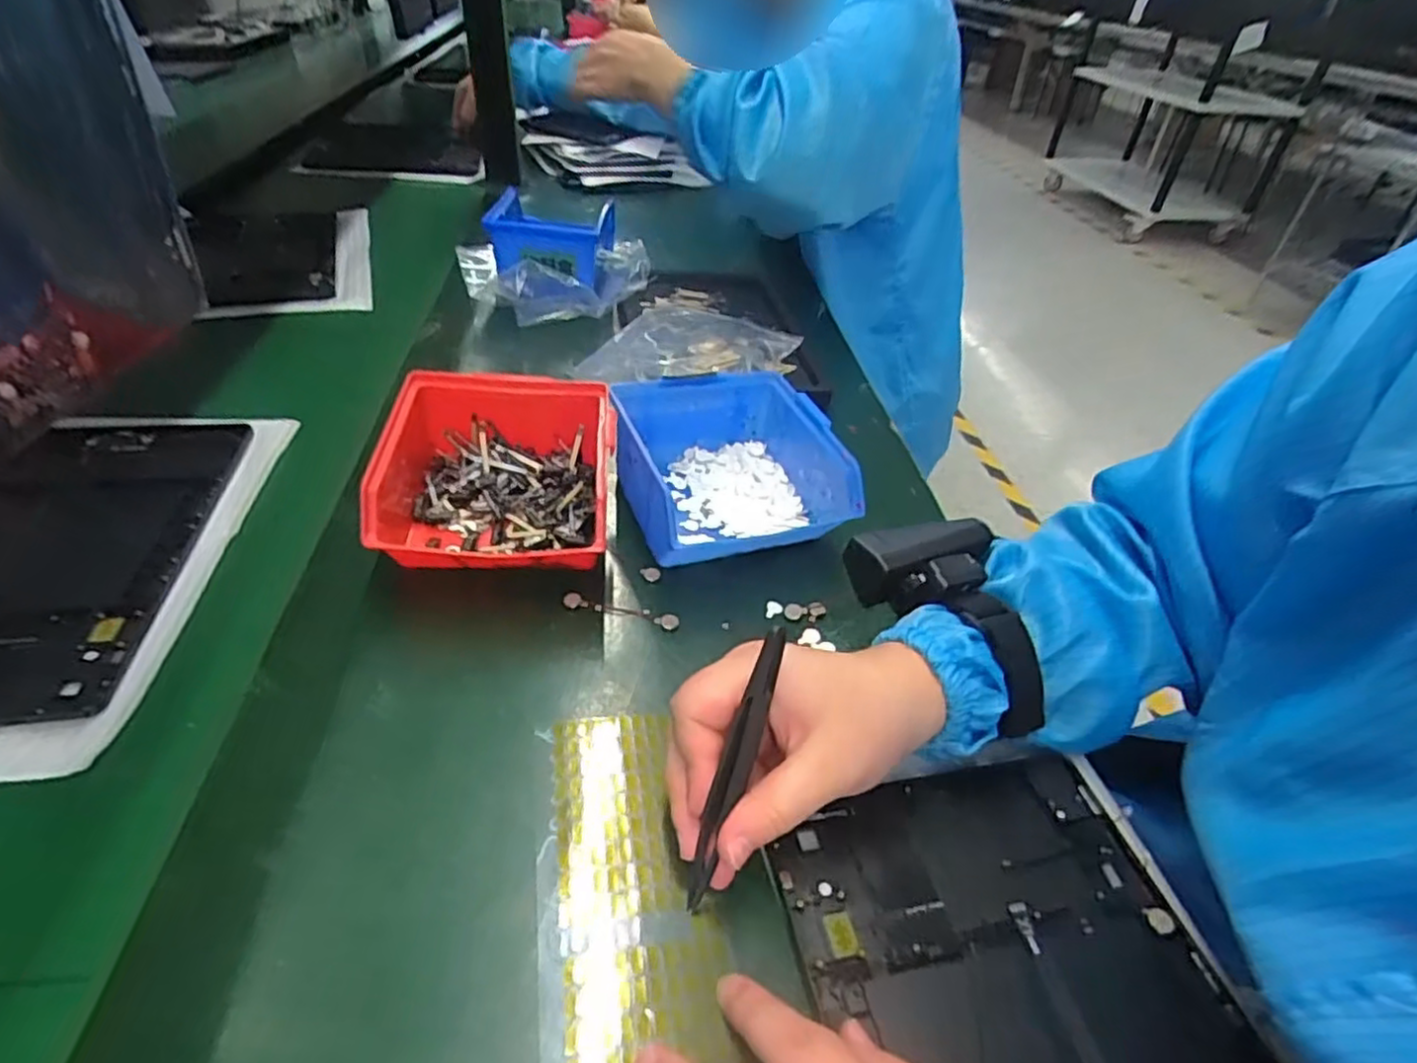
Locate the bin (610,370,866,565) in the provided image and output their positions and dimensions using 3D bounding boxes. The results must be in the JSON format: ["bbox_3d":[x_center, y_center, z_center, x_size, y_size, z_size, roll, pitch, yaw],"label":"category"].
[{"bbox_3d":[0.011,-0.040,0.443,0.130,0.066,0.120,-5,42,-14],"label":"bin"}]

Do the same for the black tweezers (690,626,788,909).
[{"bbox_3d":[0.009,0.091,0.268,0.009,0.116,0.011,18,7,13],"label":"black tweezers"}]

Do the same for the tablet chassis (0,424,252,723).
[{"bbox_3d":[-0.369,0.007,0.386,0.149,0.009,0.237,-2,41,-10],"label":"tablet chassis"}]

